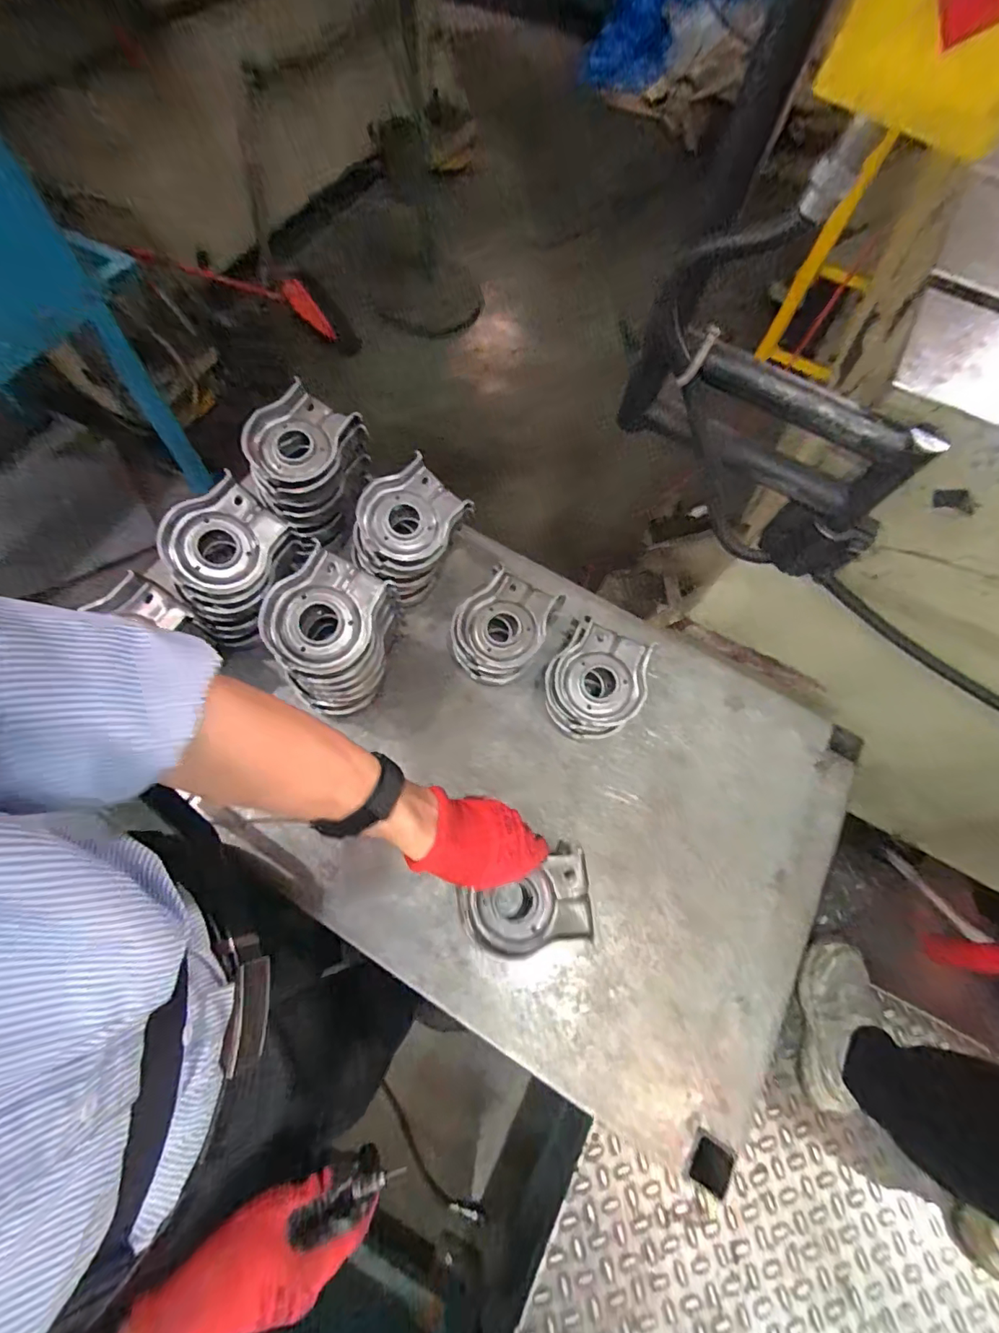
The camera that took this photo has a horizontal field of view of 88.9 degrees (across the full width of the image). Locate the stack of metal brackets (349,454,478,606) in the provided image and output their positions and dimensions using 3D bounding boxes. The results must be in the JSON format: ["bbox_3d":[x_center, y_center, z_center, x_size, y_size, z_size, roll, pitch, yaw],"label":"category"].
[{"bbox_3d":[-0.111,-0.160,0.644,0.111,0.115,0.138,28,68,8],"label":"stack of metal brackets"}]

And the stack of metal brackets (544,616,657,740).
[{"bbox_3d":[0.114,0.020,0.618,0.110,0.057,0.131,18,67,4],"label":"stack of metal brackets"}]

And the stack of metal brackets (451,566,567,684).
[{"bbox_3d":[0.004,-0.045,0.632,0.106,0.064,0.131,28,68,8],"label":"stack of metal brackets"}]

